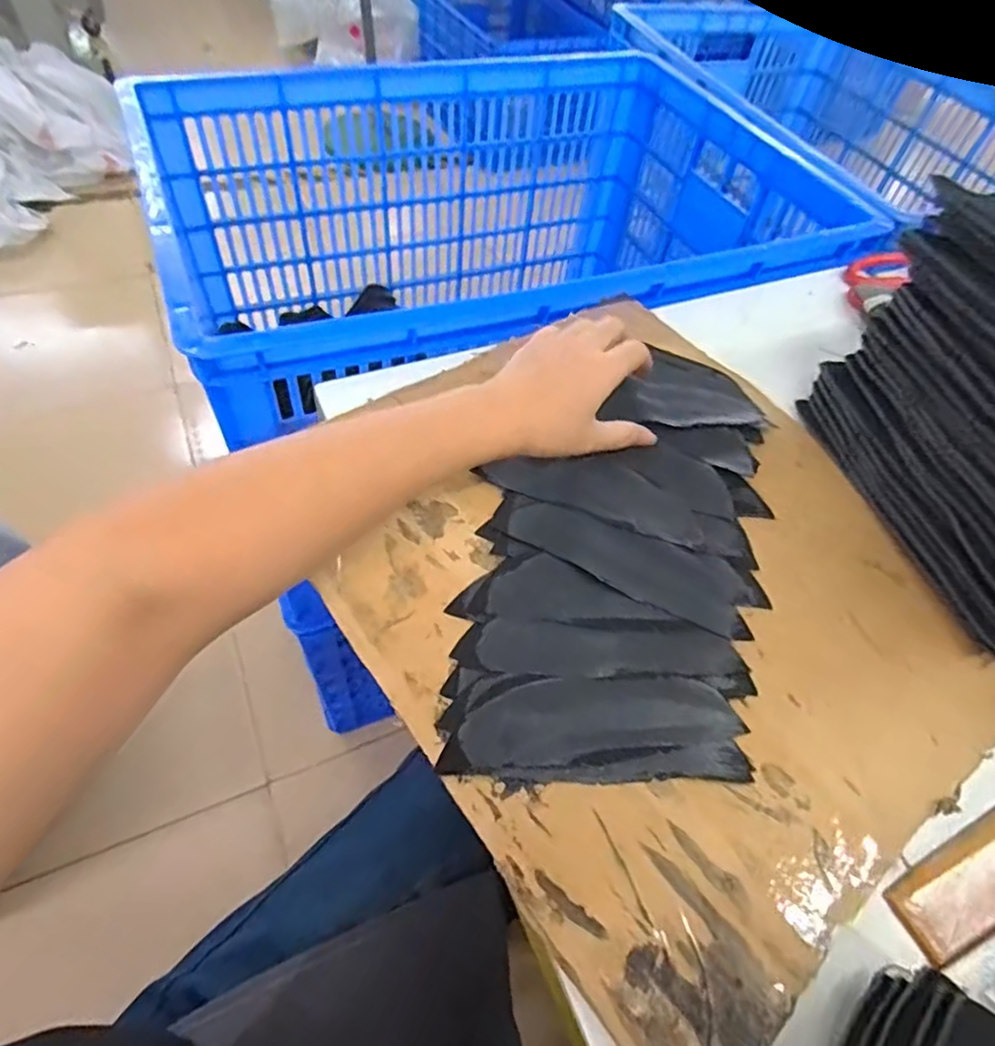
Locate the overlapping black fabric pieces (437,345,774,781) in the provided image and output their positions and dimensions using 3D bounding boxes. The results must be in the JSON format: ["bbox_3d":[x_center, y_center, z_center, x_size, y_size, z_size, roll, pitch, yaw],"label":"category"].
[{"bbox_3d":[0.079,0.003,0.380,0.162,0.013,0.315,12,55,6],"label":"overlapping black fabric pieces"}]

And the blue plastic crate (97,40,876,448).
[{"bbox_3d":[0.004,-0.311,0.731,0.678,0.270,0.467,-16,57,-17],"label":"blue plastic crate"}]

